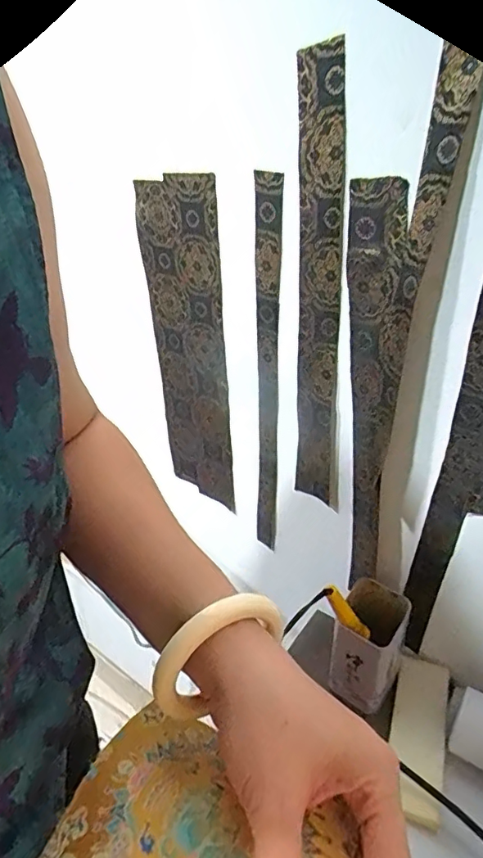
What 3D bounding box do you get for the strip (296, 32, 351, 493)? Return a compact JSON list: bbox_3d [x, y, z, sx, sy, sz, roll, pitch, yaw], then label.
[{"bbox_3d":[0.071,-0.097,0.455,0.049,0.400,0.004,19,37,32],"label":"strip"}]

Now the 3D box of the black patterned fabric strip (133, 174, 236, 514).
[{"bbox_3d":[-0.056,-0.077,0.588,0.116,0.380,0.007,18,37,33],"label":"black patterned fabric strip"}]

